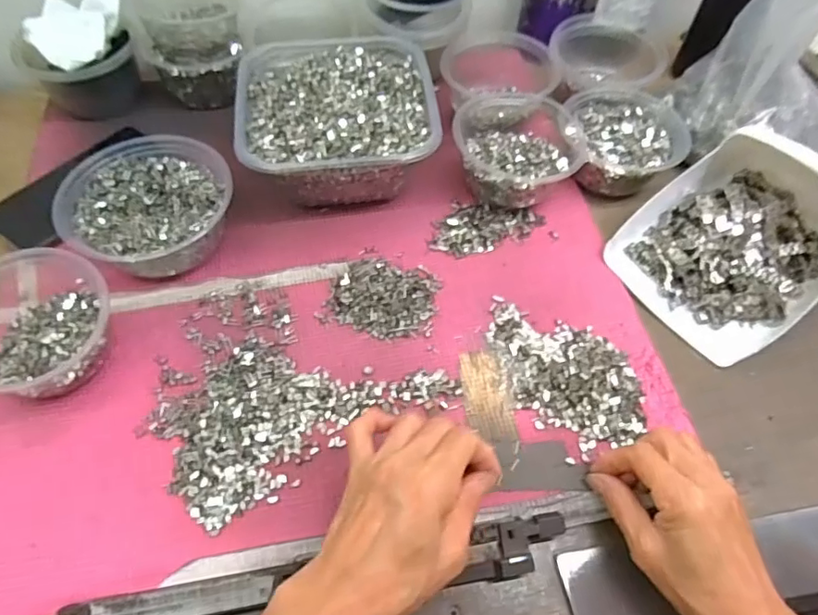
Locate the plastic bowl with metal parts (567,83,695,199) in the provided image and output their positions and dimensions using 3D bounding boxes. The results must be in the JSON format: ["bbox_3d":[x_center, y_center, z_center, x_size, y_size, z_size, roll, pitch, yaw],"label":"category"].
[{"bbox_3d":[0.212,-0.166,0.541,0.099,0.044,0.120,-5,59,-4],"label":"plastic bowl with metal parts"}]

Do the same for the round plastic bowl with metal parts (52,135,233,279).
[{"bbox_3d":[-0.217,-0.081,0.471,0.133,0.062,0.121,0,58,-1],"label":"round plastic bowl with metal parts"}]

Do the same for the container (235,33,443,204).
[{"bbox_3d":[-0.066,-0.174,0.521,0.171,0.081,0.175,-7,59,-5],"label":"container"}]

